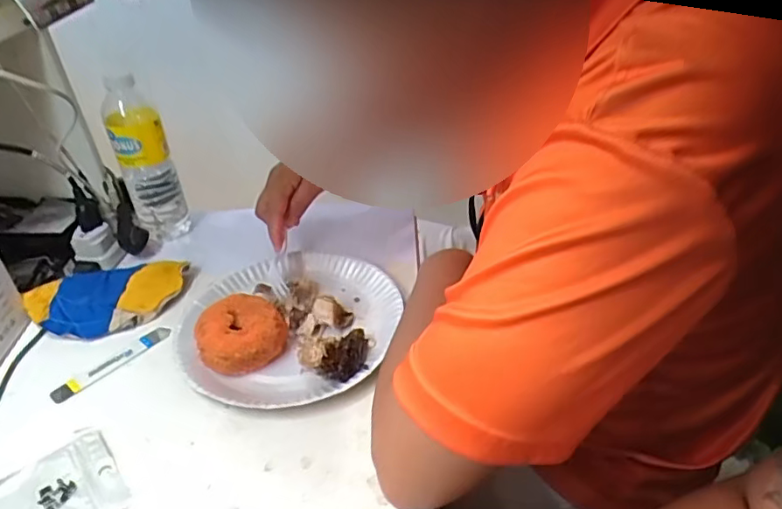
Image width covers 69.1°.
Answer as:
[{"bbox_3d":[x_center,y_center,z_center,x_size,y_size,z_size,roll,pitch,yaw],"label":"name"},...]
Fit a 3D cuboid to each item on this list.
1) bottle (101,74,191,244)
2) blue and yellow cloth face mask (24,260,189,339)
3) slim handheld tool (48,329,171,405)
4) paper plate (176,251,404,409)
[{"bbox_3d":[-0.294,-0.108,0.686,0.060,0.191,0.052,-15,37,-16],"label":"bottle"},{"bbox_3d":[-0.302,0.045,0.601,0.151,0.023,0.091,-8,36,-6],"label":"blue and yellow cloth face mask"},{"bbox_3d":[-0.265,0.104,0.544,0.019,0.013,0.114,26,45,35],"label":"slim handheld tool"},{"bbox_3d":[-0.101,0.058,0.552,0.200,0.029,0.205,-2,35,2],"label":"paper plate"}]

